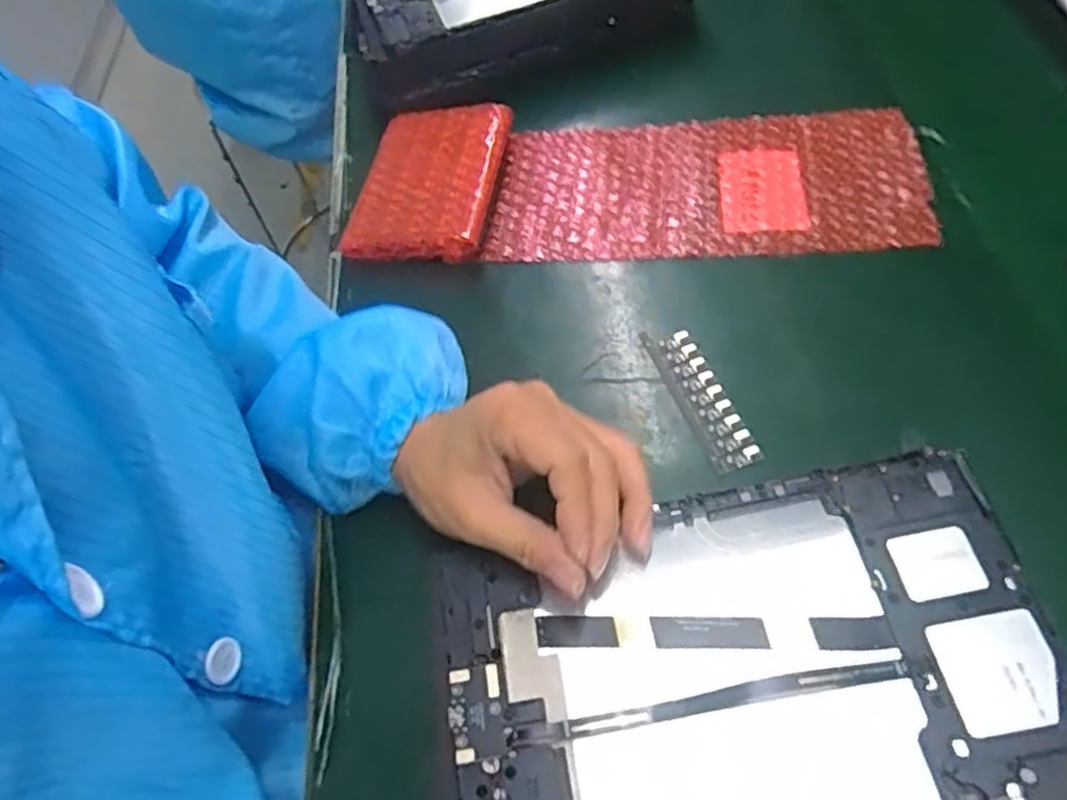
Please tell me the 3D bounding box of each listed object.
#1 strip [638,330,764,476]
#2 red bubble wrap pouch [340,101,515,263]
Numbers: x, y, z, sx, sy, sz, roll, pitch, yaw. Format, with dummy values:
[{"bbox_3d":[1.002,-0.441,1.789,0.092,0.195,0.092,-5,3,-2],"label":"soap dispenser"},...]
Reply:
[{"bbox_3d":[0.089,-0.003,0.406,0.024,0.004,0.095,-28,56,5],"label":"strip"},{"bbox_3d":[-0.072,-0.151,0.508,0.093,0.026,0.122,6,58,11],"label":"red bubble wrap pouch"}]

